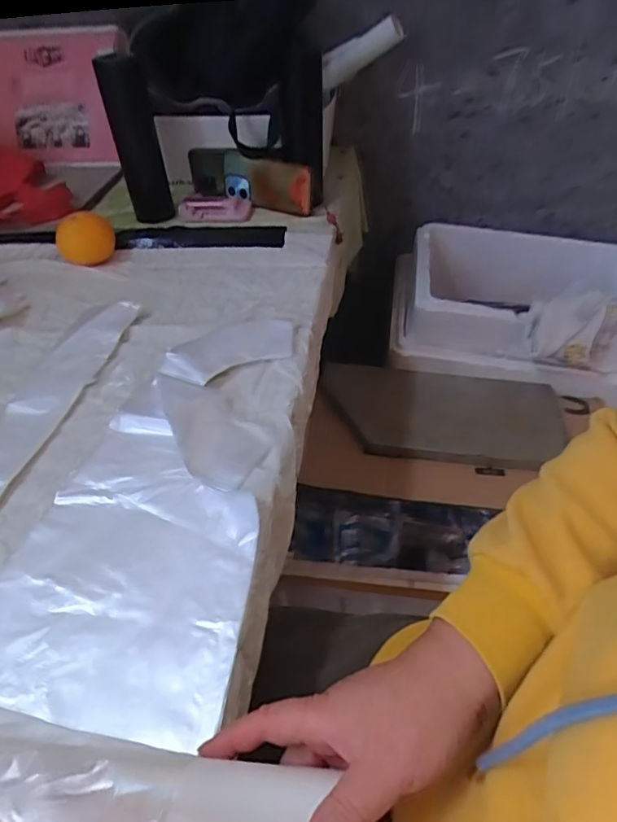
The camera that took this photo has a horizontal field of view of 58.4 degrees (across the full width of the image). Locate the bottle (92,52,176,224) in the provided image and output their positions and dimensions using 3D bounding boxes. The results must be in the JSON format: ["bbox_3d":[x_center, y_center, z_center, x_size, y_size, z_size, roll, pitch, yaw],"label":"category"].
[{"bbox_3d":[-0.245,-0.384,0.797,0.062,0.223,0.052,-17,47,-13],"label":"bottle"}]

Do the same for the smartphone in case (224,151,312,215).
[{"bbox_3d":[-0.068,-0.360,0.872,0.151,0.081,0.018,17,53,16],"label":"smartphone in case"}]

